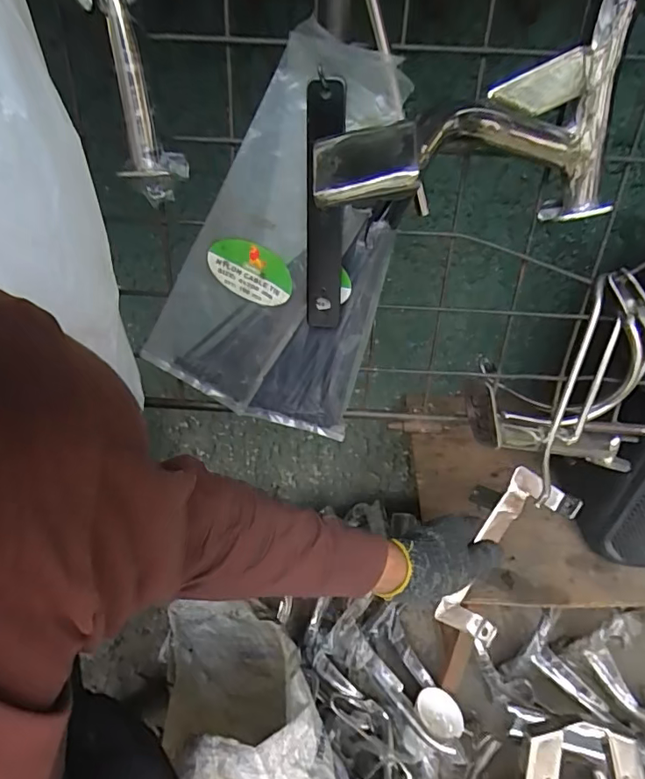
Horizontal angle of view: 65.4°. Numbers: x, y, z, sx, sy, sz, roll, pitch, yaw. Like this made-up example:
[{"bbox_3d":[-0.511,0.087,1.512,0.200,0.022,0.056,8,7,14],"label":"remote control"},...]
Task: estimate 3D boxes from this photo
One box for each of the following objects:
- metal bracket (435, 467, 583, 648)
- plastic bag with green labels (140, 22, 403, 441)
[{"bbox_3d":[0.207,0.189,0.577,0.081,0.033,0.198,36,85,-6],"label":"metal bracket"},{"bbox_3d":[-0.037,-0.101,0.376,0.163,0.271,0.022,14,25,3],"label":"plastic bag with green labels"}]

